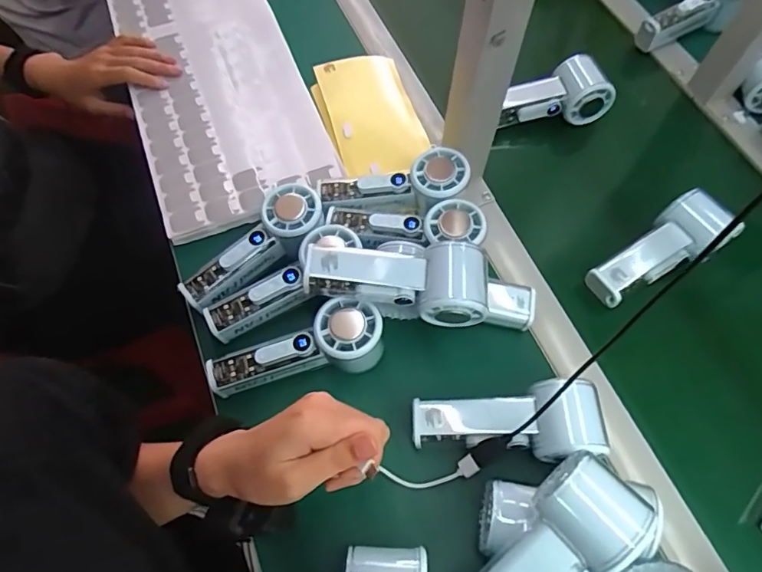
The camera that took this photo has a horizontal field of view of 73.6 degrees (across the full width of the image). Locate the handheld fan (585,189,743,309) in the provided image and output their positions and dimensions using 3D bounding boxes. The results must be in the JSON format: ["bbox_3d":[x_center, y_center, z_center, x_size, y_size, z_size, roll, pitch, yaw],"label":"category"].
[{"bbox_3d":[0.275,-0.033,0.497,0.145,0.041,0.058,-31,68,-16],"label":"handheld fan"}]

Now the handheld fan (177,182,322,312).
[{"bbox_3d":[-0.117,-0.035,0.478,0.147,0.037,0.050,-44,71,-3],"label":"handheld fan"}]

